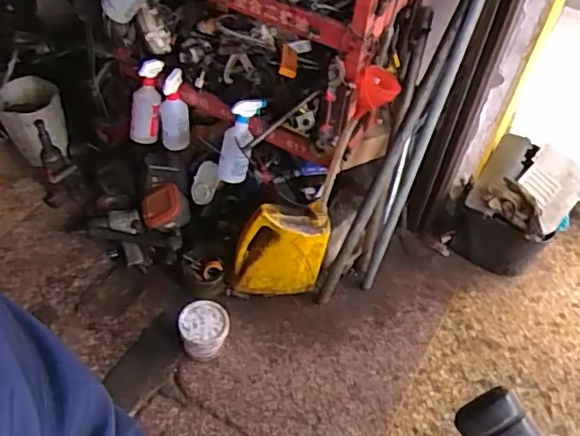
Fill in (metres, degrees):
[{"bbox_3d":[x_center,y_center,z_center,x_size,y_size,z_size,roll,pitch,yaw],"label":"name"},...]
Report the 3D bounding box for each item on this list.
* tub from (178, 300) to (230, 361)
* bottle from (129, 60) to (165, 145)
[{"bbox_3d":[-0.209,0.284,1.460,0.116,0.112,0.129,-2,50,-7],"label":"tub"},{"bbox_3d":[-0.365,-0.292,1.509,0.067,0.225,0.051,23,29,14],"label":"bottle"}]

